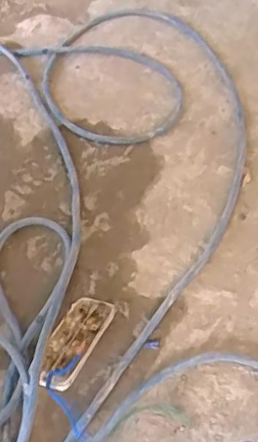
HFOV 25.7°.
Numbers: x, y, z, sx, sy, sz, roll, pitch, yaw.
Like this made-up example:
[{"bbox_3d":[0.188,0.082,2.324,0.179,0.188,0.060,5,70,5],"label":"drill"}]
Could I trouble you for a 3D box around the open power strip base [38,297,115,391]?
[{"bbox_3d":[-0.052,0.113,0.550,0.044,0.016,0.114,18,40,11],"label":"open power strip base"}]

